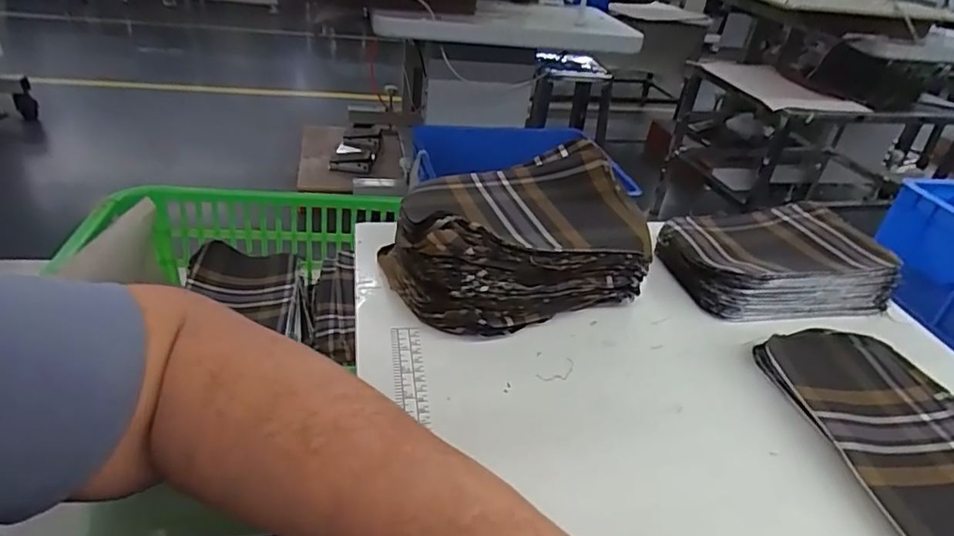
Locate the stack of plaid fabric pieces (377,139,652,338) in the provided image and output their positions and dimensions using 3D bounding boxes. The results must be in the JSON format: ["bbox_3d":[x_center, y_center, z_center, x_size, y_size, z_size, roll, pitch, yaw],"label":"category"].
[{"bbox_3d":[0.037,-0.028,0.510,0.222,0.093,0.144,-7,37,-21],"label":"stack of plaid fabric pieces"}]

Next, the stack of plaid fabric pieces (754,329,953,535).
[{"bbox_3d":[0.315,0.115,0.416,0.151,0.020,0.210,-3,35,-15],"label":"stack of plaid fabric pieces"}]

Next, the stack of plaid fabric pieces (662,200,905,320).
[{"bbox_3d":[0.302,-0.012,0.581,0.214,0.045,0.139,-2,35,-14],"label":"stack of plaid fabric pieces"}]

